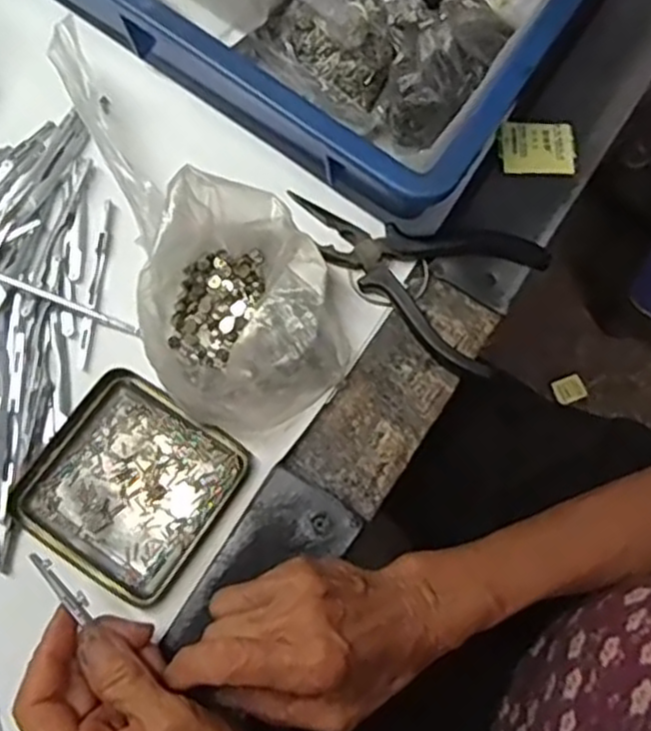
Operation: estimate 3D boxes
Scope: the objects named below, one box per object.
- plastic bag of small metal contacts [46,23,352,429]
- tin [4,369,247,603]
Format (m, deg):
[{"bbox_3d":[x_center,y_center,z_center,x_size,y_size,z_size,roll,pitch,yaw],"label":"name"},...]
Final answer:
[{"bbox_3d":[-0.064,-0.083,0.407,0.099,0.062,0.233,-19,75,-6],"label":"plastic bag of small metal contacts"},{"bbox_3d":[-0.103,0.061,0.393,0.096,0.009,0.094,33,76,9],"label":"tin"}]

